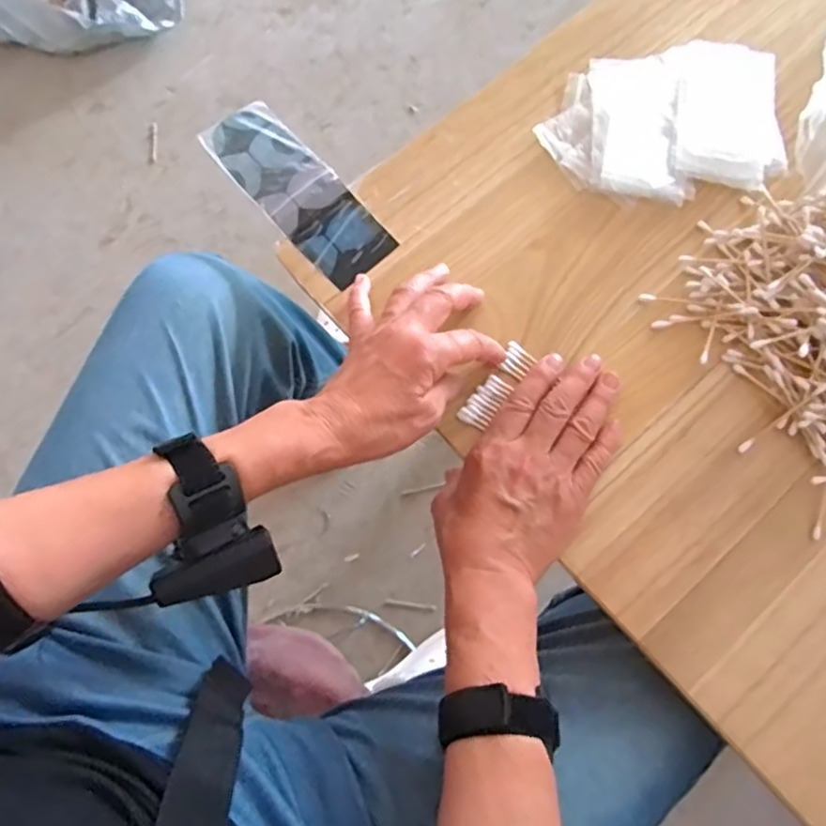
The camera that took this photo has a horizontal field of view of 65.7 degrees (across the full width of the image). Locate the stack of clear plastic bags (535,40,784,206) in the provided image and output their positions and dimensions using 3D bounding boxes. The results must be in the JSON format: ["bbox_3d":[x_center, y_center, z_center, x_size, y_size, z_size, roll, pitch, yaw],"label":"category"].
[{"bbox_3d":[0.199,-0.234,0.513,0.182,0.013,0.136,-8,75,-1],"label":"stack of clear plastic bags"}]

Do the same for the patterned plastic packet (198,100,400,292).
[{"bbox_3d":[-0.092,-0.176,0.512,0.064,0.009,0.174,-39,81,-10],"label":"patterned plastic packet"}]

